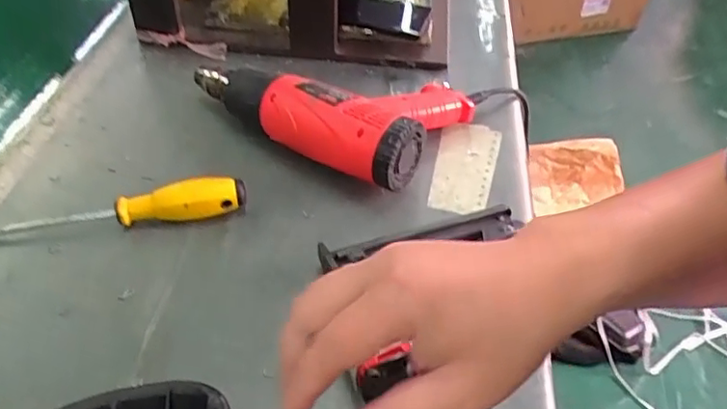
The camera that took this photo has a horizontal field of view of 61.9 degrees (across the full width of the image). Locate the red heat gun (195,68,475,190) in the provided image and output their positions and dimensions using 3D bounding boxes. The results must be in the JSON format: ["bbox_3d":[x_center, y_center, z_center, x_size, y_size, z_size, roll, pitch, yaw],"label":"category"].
[{"bbox_3d":[-0.028,-0.125,0.642,0.265,0.076,0.181,32,52,25],"label":"red heat gun"}]

